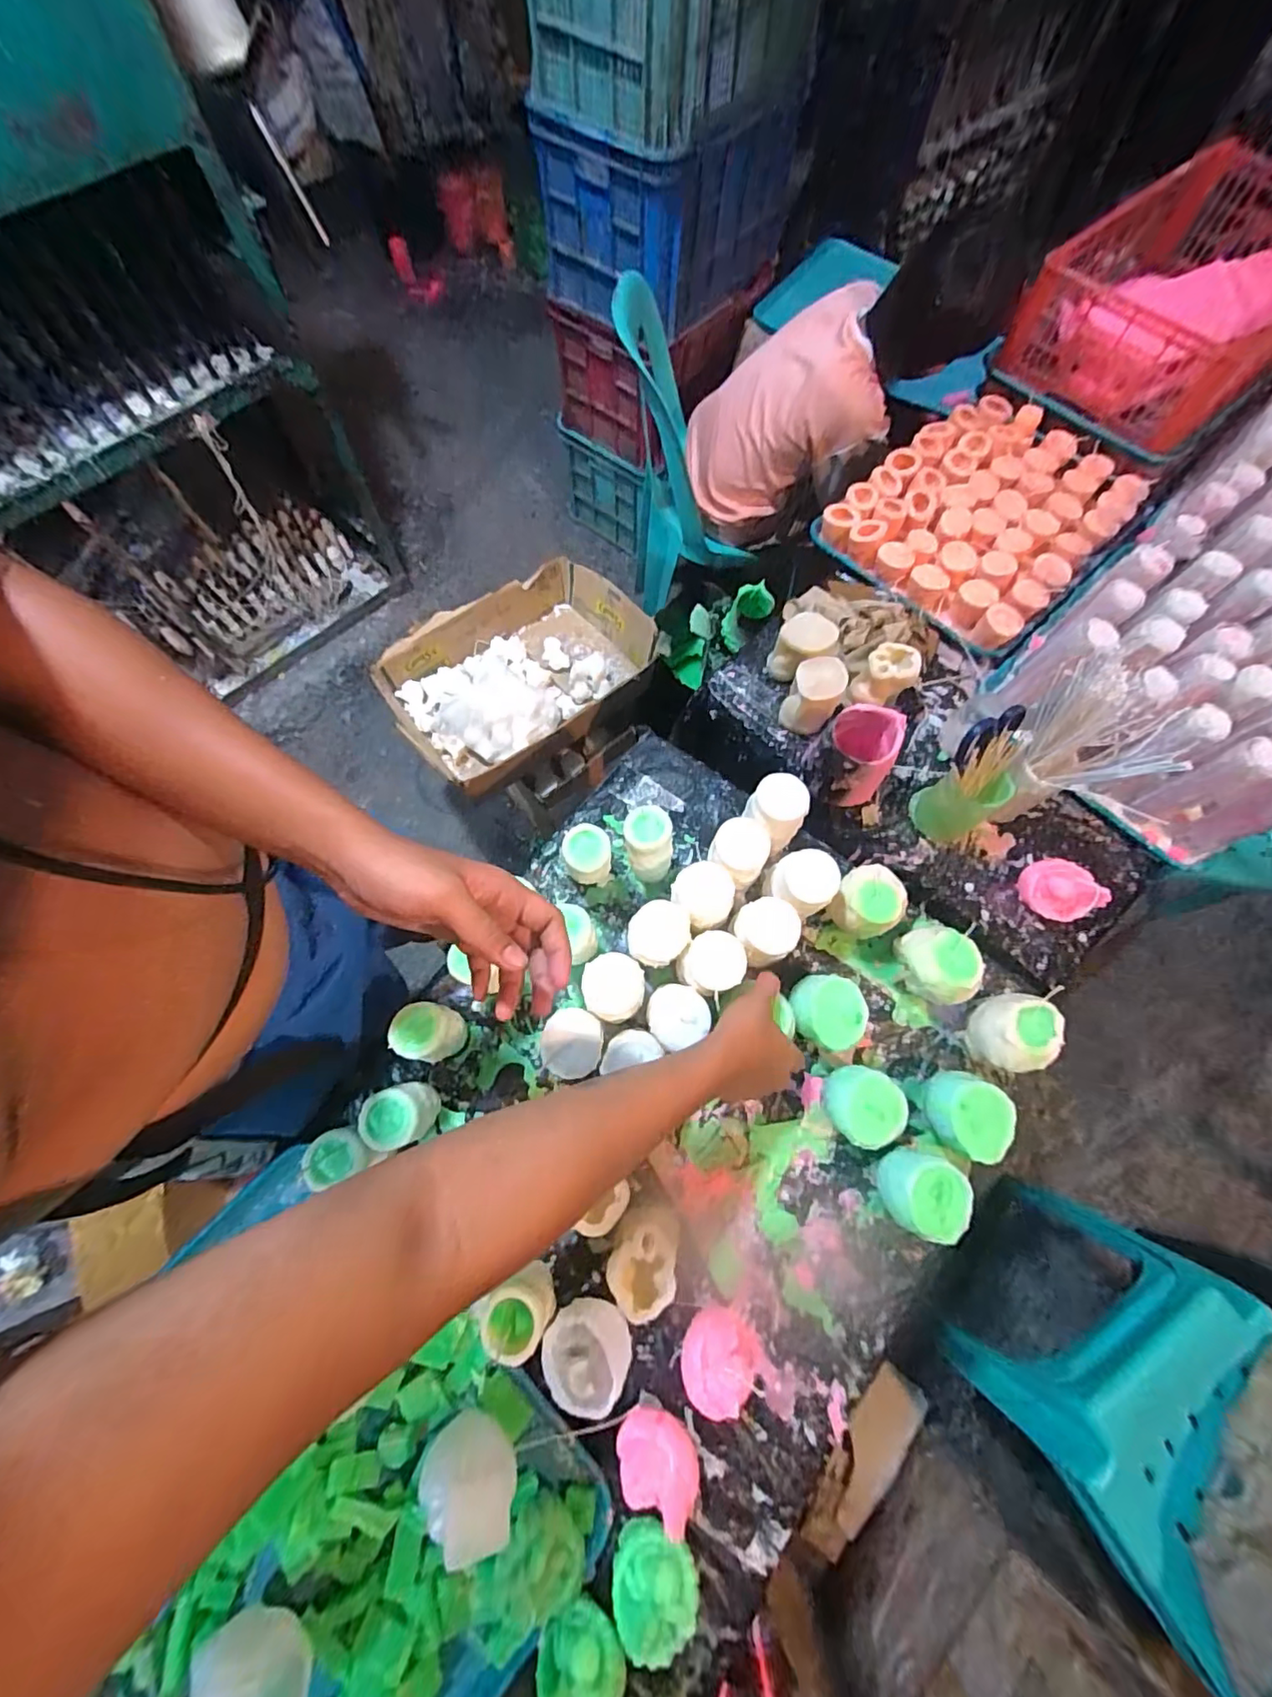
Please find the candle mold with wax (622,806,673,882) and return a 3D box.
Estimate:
[{"bbox_3d":[0.010,0.002,0.640,0.052,0.109,0.060,-4,70,-3],"label":"candle mold with wax"}]

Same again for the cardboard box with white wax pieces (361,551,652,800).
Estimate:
[{"bbox_3d":[-0.221,-0.343,1.133,0.480,0.116,0.335,-41,76,-14],"label":"cardboard box with white wax pieces"}]

